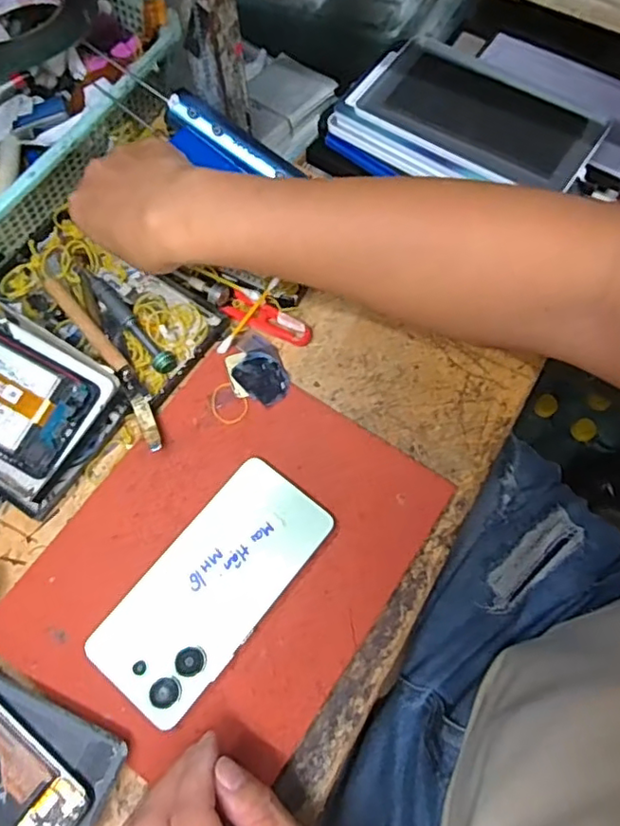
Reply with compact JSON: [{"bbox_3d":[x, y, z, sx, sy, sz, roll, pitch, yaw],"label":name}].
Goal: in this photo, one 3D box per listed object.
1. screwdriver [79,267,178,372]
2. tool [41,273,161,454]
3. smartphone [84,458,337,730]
[{"bbox_3d":[-0.138,-0.074,0.453,0.015,0.012,0.115,-36,73,-13],"label":"screwdriver"},{"bbox_3d":[-0.145,-0.041,0.431,0.017,0.012,0.161,-33,72,-12],"label":"tool"},{"bbox_3d":[-0.060,0.107,0.382,0.076,0.010,0.158,36,73,13],"label":"smartphone"}]

